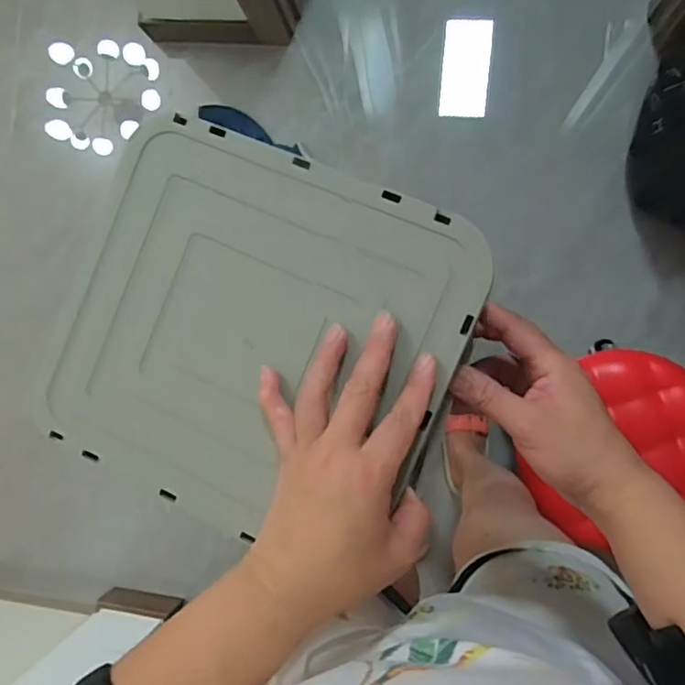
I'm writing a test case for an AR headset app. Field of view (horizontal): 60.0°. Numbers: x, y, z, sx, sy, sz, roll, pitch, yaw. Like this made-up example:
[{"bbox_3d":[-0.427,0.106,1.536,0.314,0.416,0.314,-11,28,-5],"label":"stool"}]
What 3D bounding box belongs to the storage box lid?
[{"bbox_3d":[-0.059,-0.003,0.375,0.245,0.017,0.230,23,95,7],"label":"storage box lid"}]

